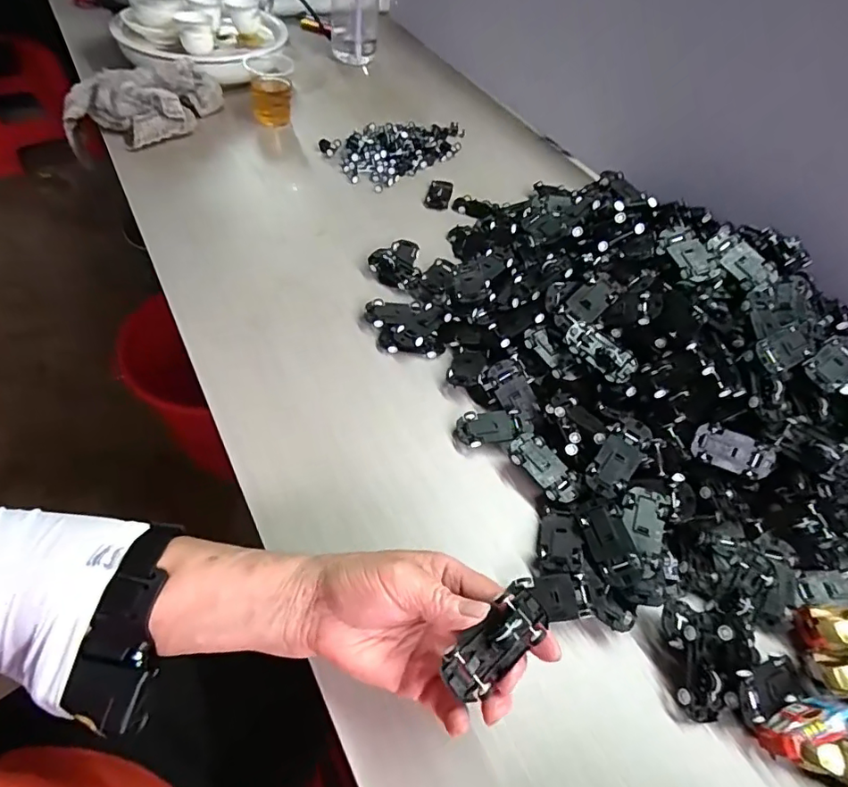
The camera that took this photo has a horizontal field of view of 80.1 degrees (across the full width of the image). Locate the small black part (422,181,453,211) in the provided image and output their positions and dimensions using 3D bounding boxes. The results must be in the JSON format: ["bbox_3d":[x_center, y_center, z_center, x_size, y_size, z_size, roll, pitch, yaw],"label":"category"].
[{"bbox_3d":[0.020,-0.269,0.678,0.033,0.008,0.060,12,52,2],"label":"small black part"}]

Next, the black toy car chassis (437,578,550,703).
[{"bbox_3d":[0.040,0.131,0.271,0.064,0.014,0.026,-42,65,-13],"label":"black toy car chassis"}]

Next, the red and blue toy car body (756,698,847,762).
[{"bbox_3d":[0.240,0.213,0.322,0.061,0.027,0.022,-12,55,-16],"label":"red and blue toy car body"}]

